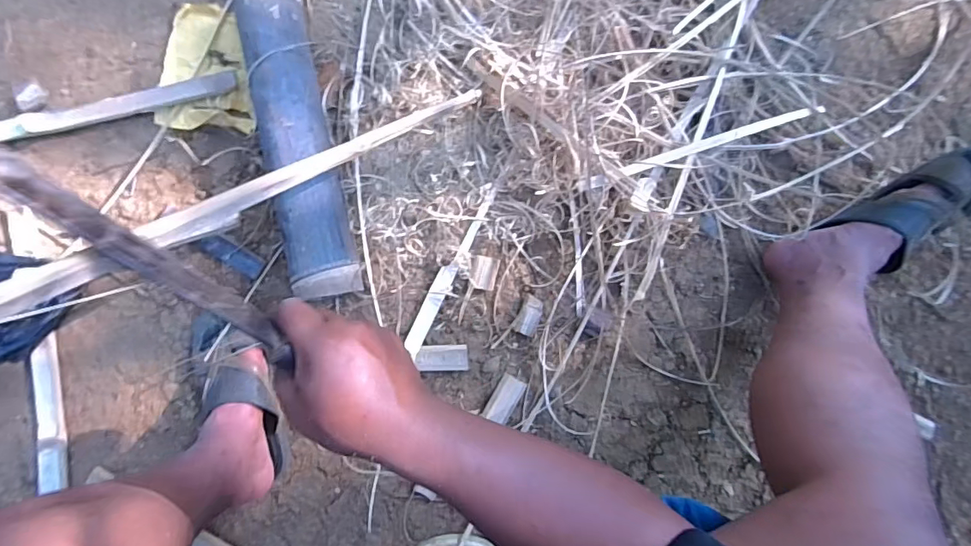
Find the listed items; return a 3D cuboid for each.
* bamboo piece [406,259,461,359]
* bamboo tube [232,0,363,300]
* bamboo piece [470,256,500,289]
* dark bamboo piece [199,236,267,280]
[{"bbox_3d":[-0.079,0.050,0.709,0.025,0.007,0.144,25,90,-1],"label":"bamboo piece"},{"bbox_3d":[-0.263,-0.198,0.677,0.093,0.091,0.472,-13,90,-1],"label":"bamboo tube"},{"bbox_3d":[-0.002,0.000,0.715,0.040,0.014,0.048,11,90,-1],"label":"bamboo piece"},{"bbox_3d":[-0.372,-0.026,0.710,0.093,0.009,0.031,32,86,-13],"label":"dark bamboo piece"}]

